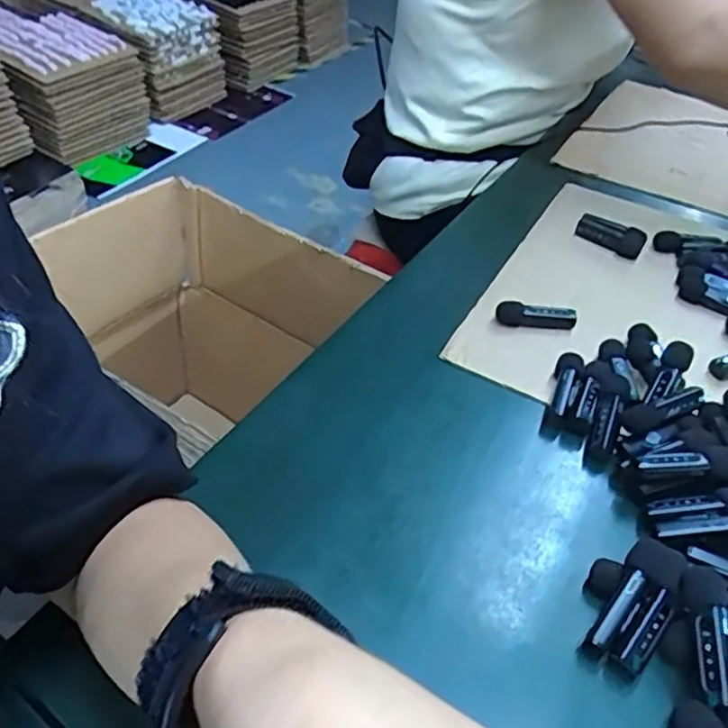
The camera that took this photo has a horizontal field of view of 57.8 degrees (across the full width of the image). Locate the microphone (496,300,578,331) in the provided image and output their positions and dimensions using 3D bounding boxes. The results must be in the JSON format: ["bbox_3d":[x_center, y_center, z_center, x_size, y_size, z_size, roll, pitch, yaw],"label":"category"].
[{"bbox_3d":[0.141,-0.038,0.539,0.063,0.018,0.015,13,43,4],"label":"microphone"}]

